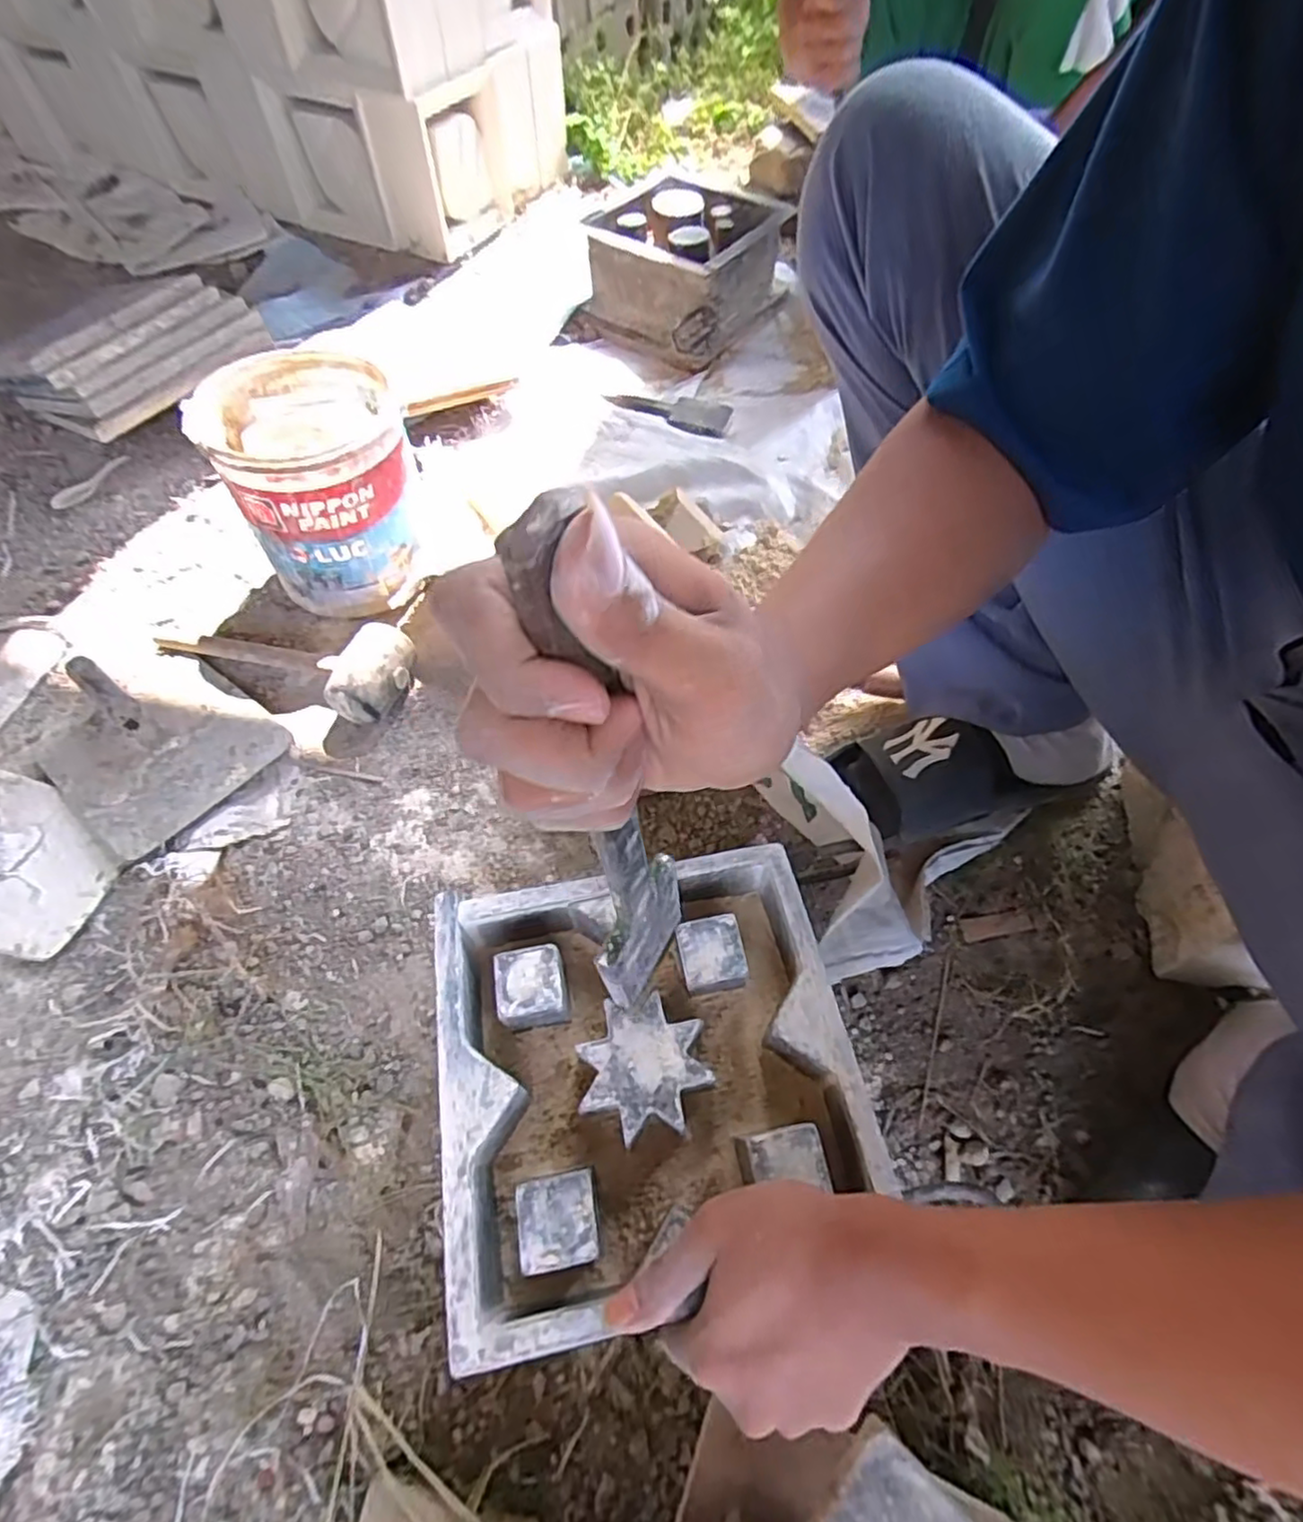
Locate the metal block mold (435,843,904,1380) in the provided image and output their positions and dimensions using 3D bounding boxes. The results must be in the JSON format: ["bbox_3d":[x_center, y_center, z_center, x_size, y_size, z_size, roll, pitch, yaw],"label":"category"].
[{"bbox_3d":[-0.003,0.178,0.404,0.224,0.063,0.223,-10,59,-6],"label":"metal block mold"}]

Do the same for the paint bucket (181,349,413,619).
[{"bbox_3d":[-0.329,-0.273,0.691,0.169,0.186,0.165,-14,59,-9],"label":"paint bucket"}]

